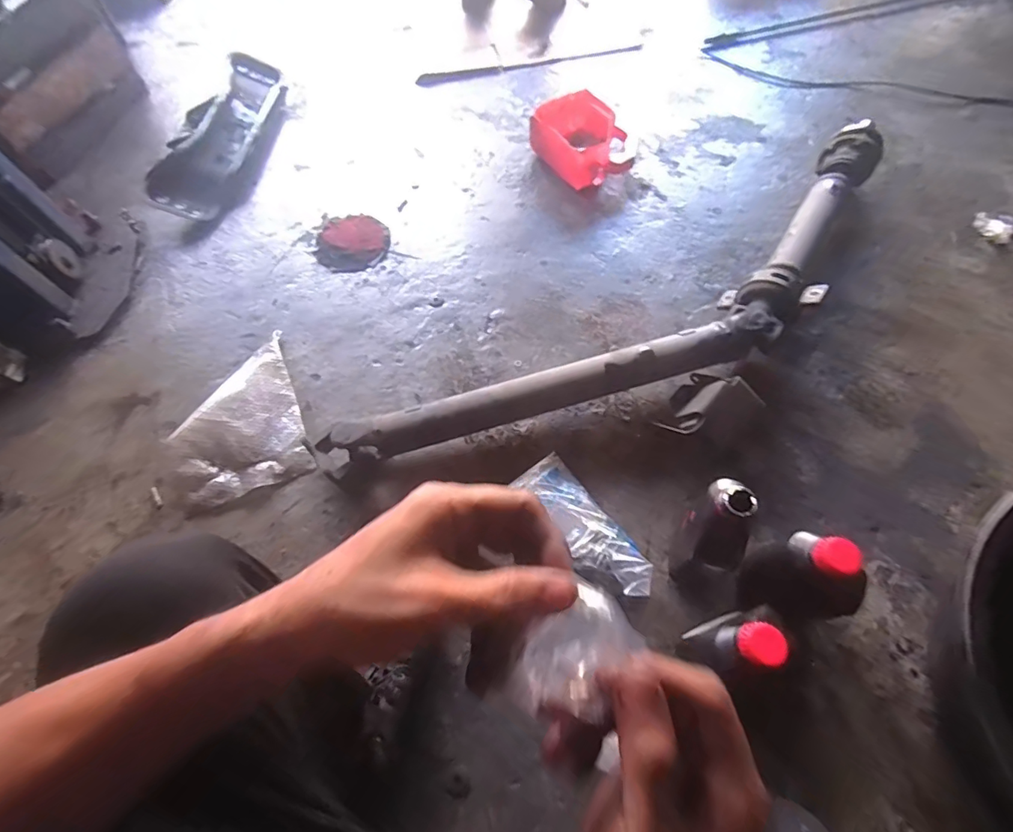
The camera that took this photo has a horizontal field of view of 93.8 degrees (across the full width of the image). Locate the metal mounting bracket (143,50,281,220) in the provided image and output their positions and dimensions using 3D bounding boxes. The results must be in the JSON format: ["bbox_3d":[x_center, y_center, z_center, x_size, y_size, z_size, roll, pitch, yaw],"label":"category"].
[{"bbox_3d":[-0.789,-0.794,1.324,0.146,0.094,0.662,2,62,4],"label":"metal mounting bracket"}]

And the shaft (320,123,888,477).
[{"bbox_3d":[0.315,-0.193,0.916,1.361,0.090,0.298,-32,65,-13],"label":"shaft"}]

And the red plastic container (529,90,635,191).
[{"bbox_3d":[0.202,-0.712,1.239,0.194,0.108,0.283,-24,63,-9],"label":"red plastic container"}]

